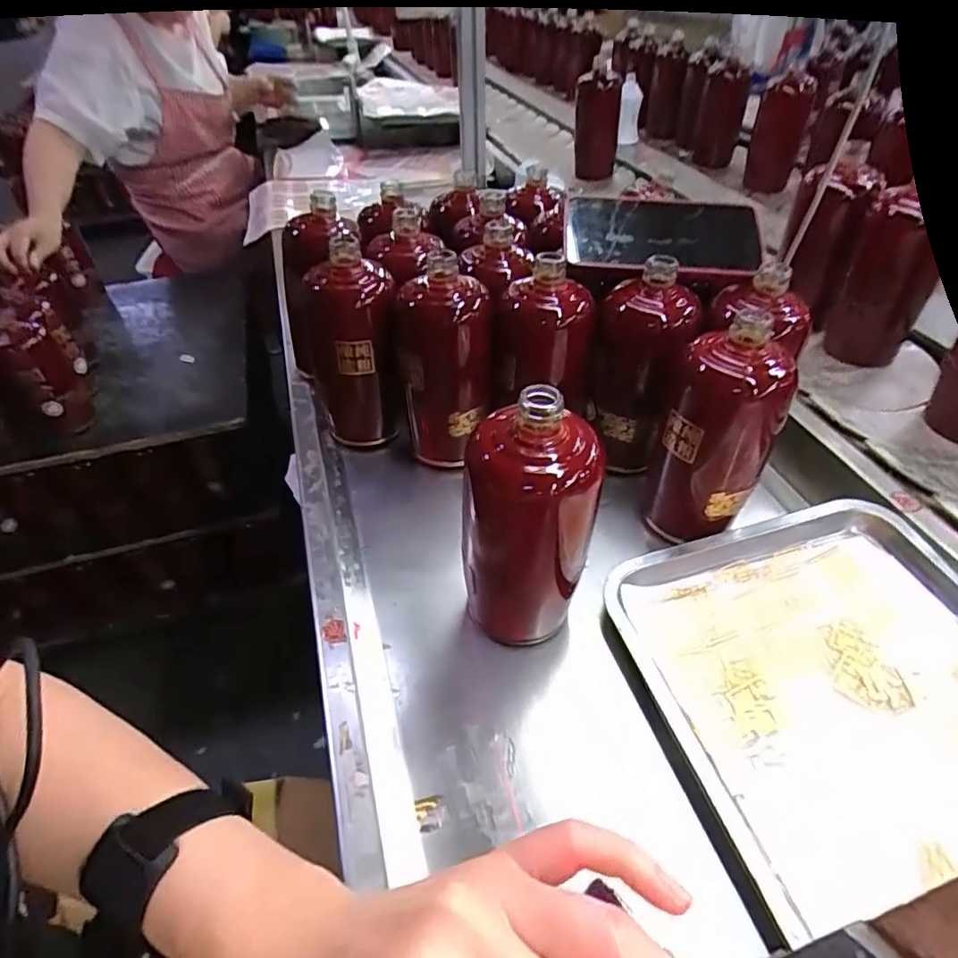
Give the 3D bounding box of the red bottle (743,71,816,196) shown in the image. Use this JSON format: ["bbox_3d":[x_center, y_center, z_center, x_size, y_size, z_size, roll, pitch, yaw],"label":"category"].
[{"bbox_3d":[0.535,-0.614,1.060,0.083,0.164,0.097,15,46,17],"label":"red bottle"}]

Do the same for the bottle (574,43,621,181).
[{"bbox_3d":[0.235,-0.717,1.163,0.084,0.221,0.075,3,22,5],"label":"bottle"}]

